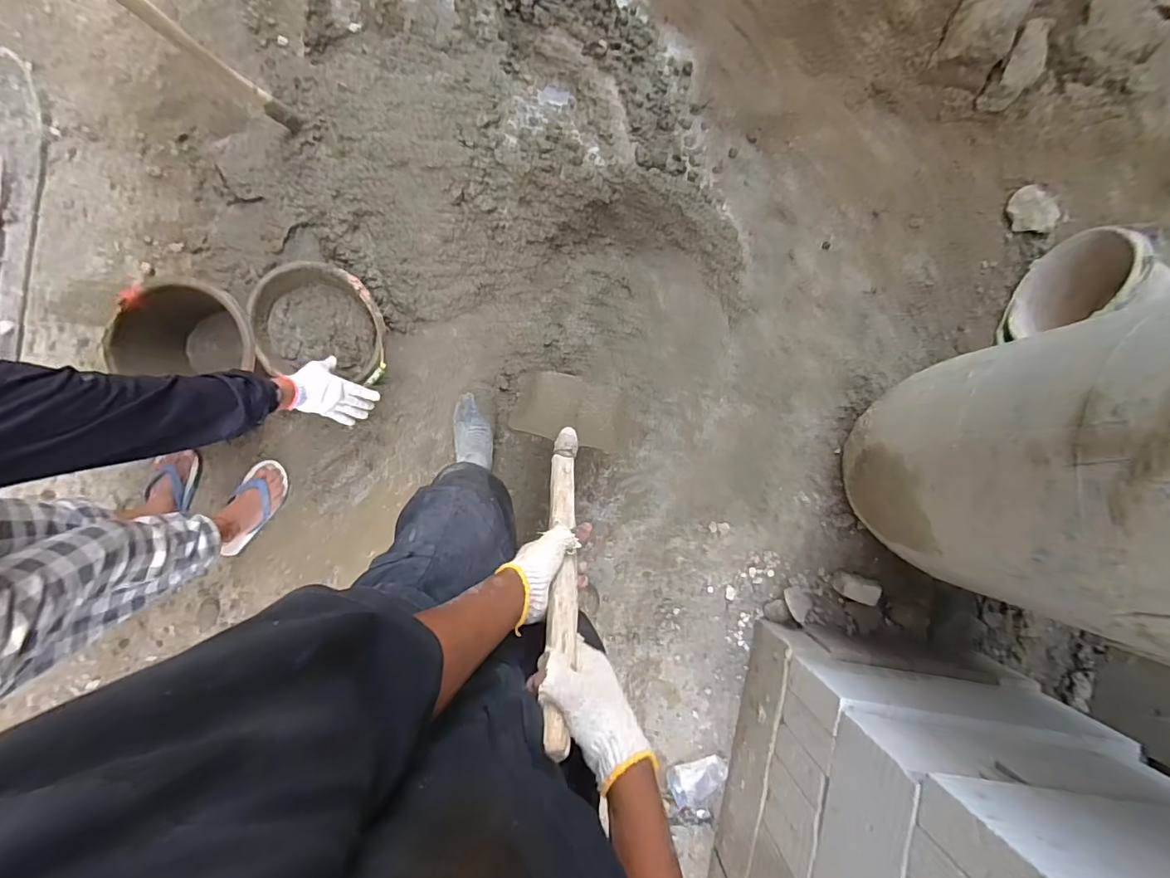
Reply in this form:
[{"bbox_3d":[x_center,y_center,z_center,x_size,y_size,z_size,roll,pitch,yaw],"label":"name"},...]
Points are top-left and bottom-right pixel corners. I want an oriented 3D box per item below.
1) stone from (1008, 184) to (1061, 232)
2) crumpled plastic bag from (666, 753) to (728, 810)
[{"bbox_3d":[1.180,-0.603,1.330,0.118,0.049,0.137,-22,90,-3],"label":"stone"},{"bbox_3d":[0.300,0.899,1.313,0.157,0.039,0.124,-18,89,-3],"label":"crumpled plastic bag"}]

